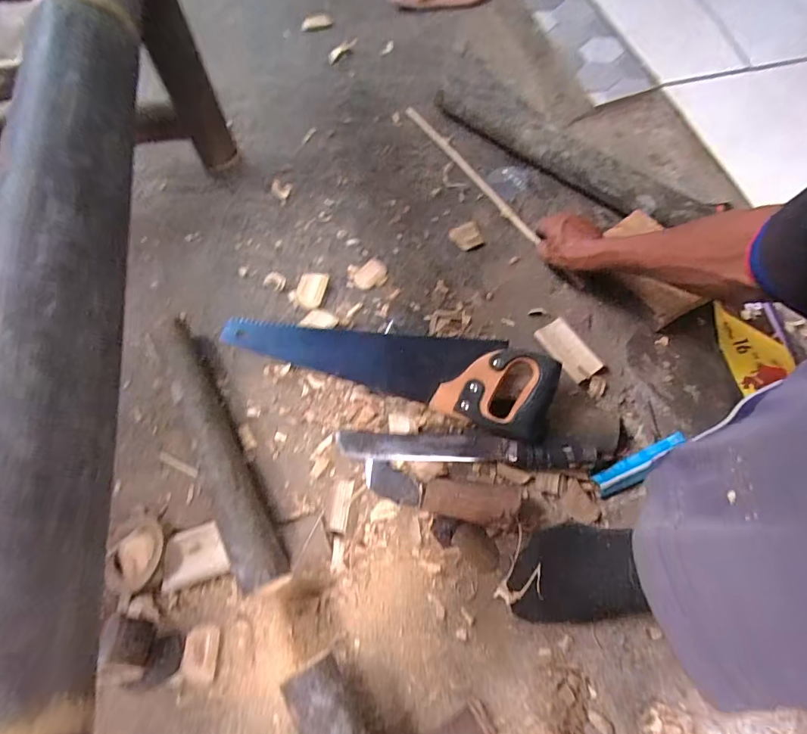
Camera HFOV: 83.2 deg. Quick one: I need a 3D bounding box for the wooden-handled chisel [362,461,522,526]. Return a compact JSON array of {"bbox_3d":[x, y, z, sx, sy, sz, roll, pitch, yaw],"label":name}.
[{"bbox_3d":[0.044,0.151,0.556,0.187,0.039,0.053,10,65,4],"label":"wooden-handled chisel"}]

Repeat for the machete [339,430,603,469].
[{"bbox_3d":[0.079,0.105,0.590,0.327,0.021,0.037,3,65,1],"label":"machete"}]

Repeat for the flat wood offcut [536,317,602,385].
[{"bbox_3d":[0.237,-0.024,0.652,0.053,0.008,0.094,-33,69,-15],"label":"flat wood offcut"}]

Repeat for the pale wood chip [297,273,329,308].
[{"bbox_3d":[-0.141,-0.118,0.698,0.044,0.017,0.058,8,65,3],"label":"pale wood chip"}]

